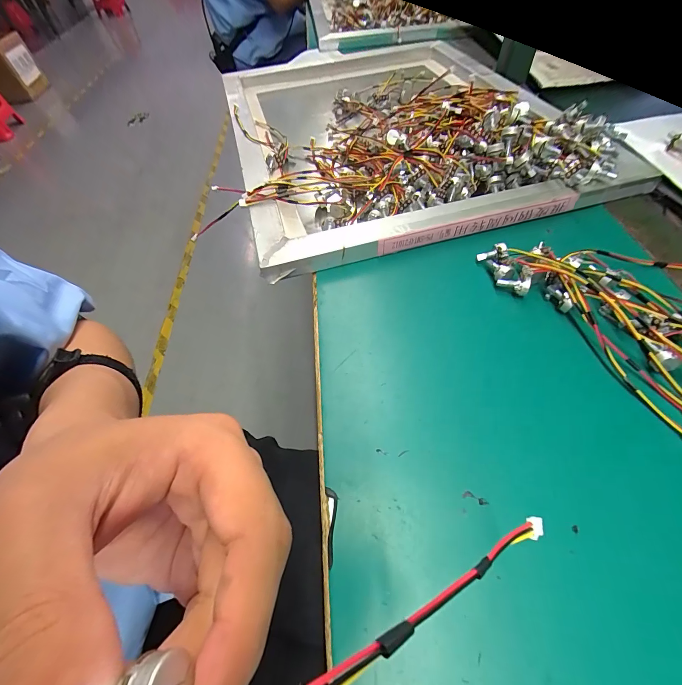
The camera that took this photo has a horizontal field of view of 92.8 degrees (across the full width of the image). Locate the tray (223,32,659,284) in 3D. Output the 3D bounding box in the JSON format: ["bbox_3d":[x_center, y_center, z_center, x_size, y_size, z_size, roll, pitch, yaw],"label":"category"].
[{"bbox_3d":[0.054,-0.308,0.434,0.418,0.059,0.501,-15,55,-6],"label":"tray"}]

